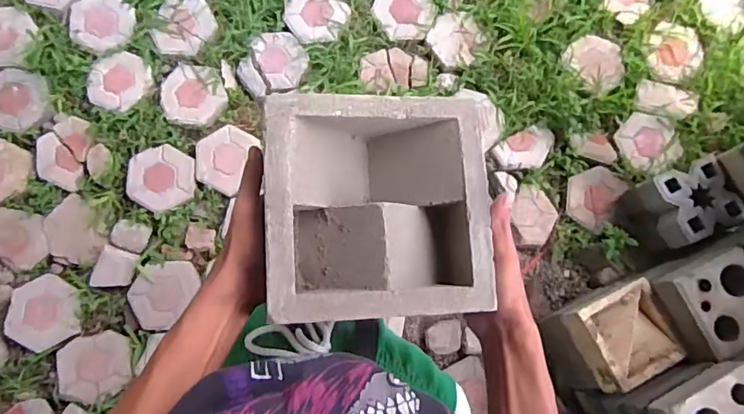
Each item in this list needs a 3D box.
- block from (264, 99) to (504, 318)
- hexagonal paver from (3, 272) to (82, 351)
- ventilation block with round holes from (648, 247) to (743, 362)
[{"bbox_3d":[0.009,0.000,0.481,0.191,0.087,0.194,-2,81,-2],"label":"block"},{"bbox_3d":[-0.910,0.291,1.438,0.177,0.039,0.203,-5,81,-2],"label":"hexagonal paver"},{"bbox_3d":[0.797,0.216,1.215,0.210,0.107,0.217,-22,79,-6],"label":"ventilation block with round holes"}]

